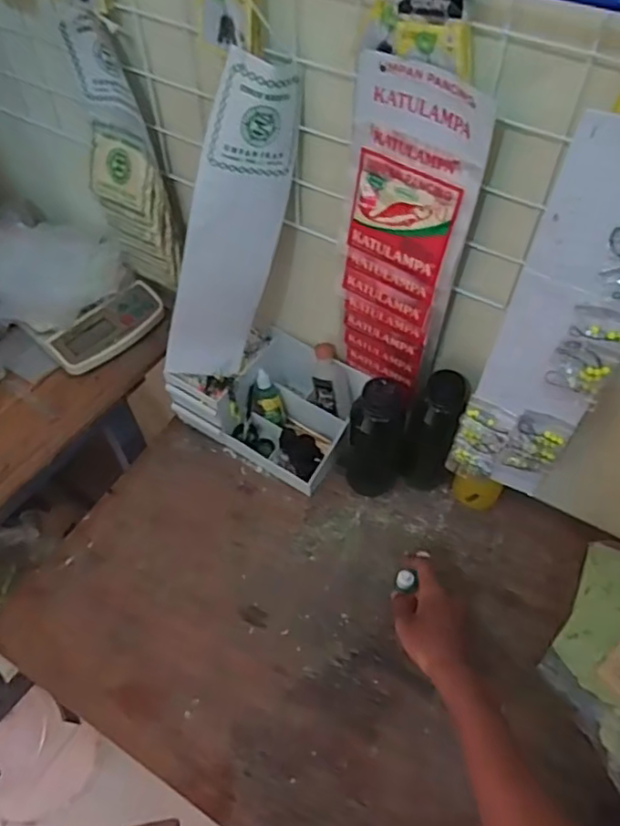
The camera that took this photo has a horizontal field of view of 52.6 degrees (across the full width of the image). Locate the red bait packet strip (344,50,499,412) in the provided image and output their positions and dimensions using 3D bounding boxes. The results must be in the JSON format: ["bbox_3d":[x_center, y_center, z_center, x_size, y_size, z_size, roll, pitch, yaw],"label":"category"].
[{"bbox_3d":[0.083,-0.143,0.602,0.111,0.359,0.019,30,59,19],"label":"red bait packet strip"}]

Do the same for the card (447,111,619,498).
[{"bbox_3d":[0.212,-0.050,0.548,0.101,0.405,0.018,24,53,15],"label":"card"}]

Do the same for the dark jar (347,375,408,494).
[{"bbox_3d":[0.079,0.027,0.749,0.067,0.188,0.067,10,55,7],"label":"dark jar"}]

